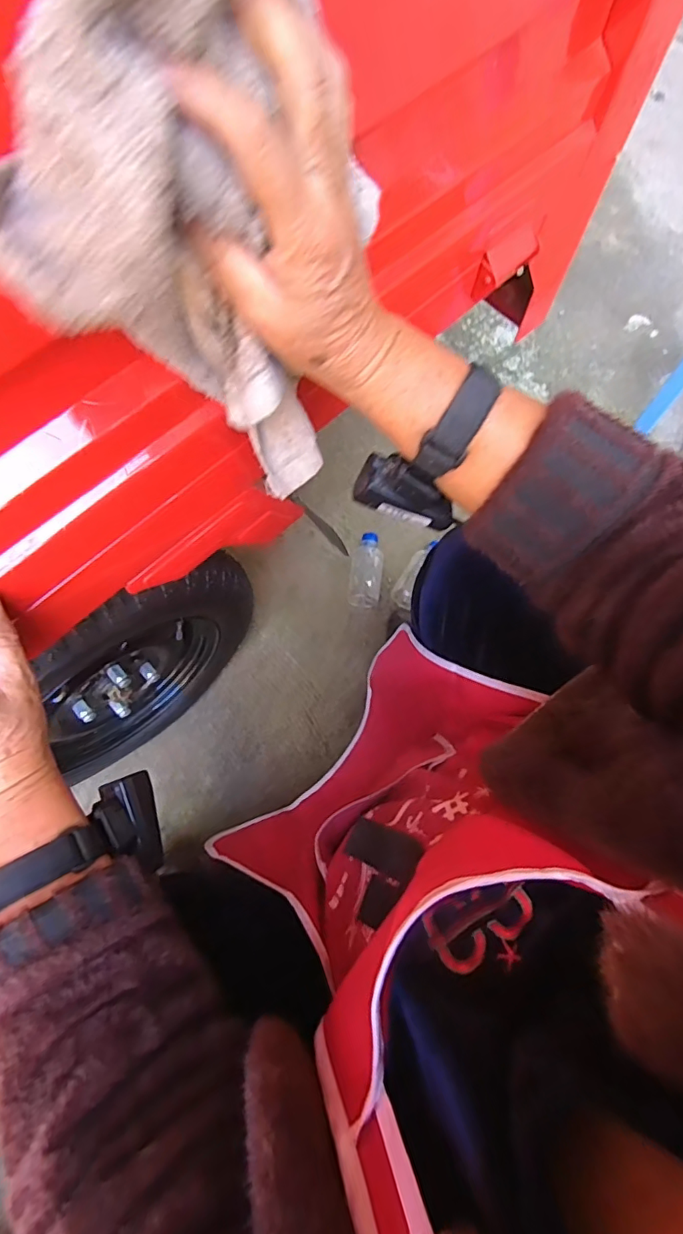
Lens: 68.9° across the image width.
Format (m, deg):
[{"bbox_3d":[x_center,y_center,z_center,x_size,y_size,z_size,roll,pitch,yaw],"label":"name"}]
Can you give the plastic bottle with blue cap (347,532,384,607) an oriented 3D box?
[{"bbox_3d":[0.049,-0.087,0.983,0.062,0.052,0.135,6,72,0],"label":"plastic bottle with blue cap"}]

